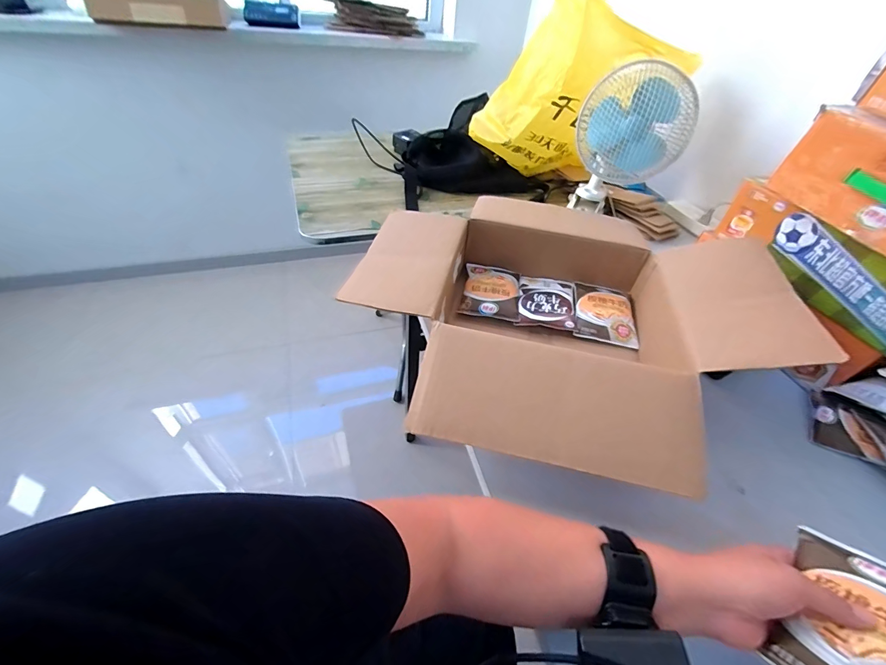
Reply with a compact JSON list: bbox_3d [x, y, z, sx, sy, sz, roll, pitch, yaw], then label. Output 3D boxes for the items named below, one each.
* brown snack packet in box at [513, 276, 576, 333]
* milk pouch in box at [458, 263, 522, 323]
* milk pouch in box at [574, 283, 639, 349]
[{"bbox_3d":[0.177,-0.054,0.631,0.093,0.015,0.121,12,46,5],"label":"brown snack packet in box"},{"bbox_3d":[0.085,-0.074,0.642,0.097,0.020,0.123,11,46,4],"label":"milk pouch in box"},{"bbox_3d":[0.272,-0.035,0.627,0.098,0.023,0.126,12,46,5],"label":"milk pouch in box"}]

